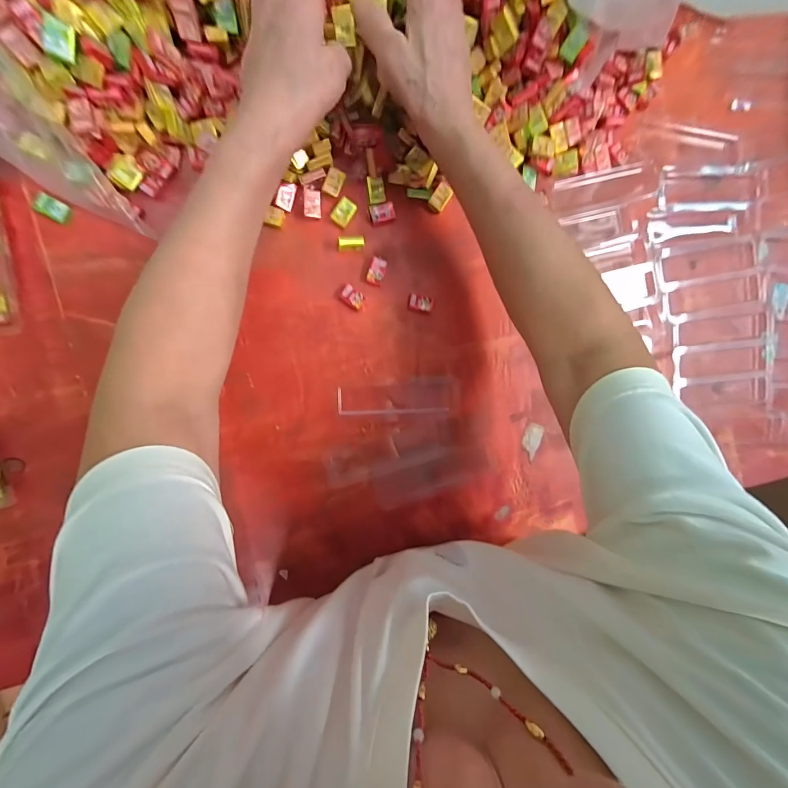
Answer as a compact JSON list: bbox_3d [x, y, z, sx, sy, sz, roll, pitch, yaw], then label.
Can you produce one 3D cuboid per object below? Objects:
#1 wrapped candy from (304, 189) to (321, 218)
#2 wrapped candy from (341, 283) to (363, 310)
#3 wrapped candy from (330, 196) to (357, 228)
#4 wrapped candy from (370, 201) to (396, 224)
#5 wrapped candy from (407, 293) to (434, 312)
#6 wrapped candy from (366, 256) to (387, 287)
[{"bbox_3d":[-0.080,-0.186,0.330,0.016,0.007,0.024,-2,95,-8],"label":"wrapped candy"},{"bbox_3d":[-0.042,-0.099,0.346,0.023,0.007,0.017,33,89,-10],"label":"wrapped candy"},{"bbox_3d":[-0.050,-0.181,0.335,0.018,0.004,0.026,37,89,-10],"label":"wrapped candy"},{"bbox_3d":[-0.012,-0.184,0.341,0.025,0.006,0.016,-18,97,-7],"label":"wrapped candy"},{"bbox_3d":[0.028,-0.096,0.356,0.027,0.007,0.015,9,93,-9],"label":"wrapped candy"},{"bbox_3d":[-0.018,-0.126,0.348,0.015,0.010,0.027,18,92,-9],"label":"wrapped candy"}]

